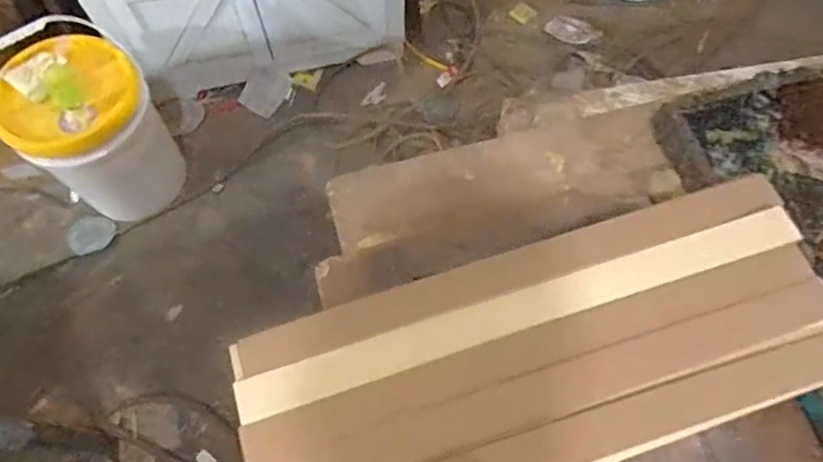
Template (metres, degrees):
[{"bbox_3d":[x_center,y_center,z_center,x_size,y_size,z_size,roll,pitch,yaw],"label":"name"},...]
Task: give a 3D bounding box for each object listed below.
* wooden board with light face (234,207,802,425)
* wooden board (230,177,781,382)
[{"bbox_3d":[0.114,0.078,0.566,0.573,0.021,0.042,-16,67,-8],"label":"wooden board with light face"},{"bbox_3d":[0.103,0.043,0.584,0.573,0.017,0.044,-16,67,-7],"label":"wooden board"}]

